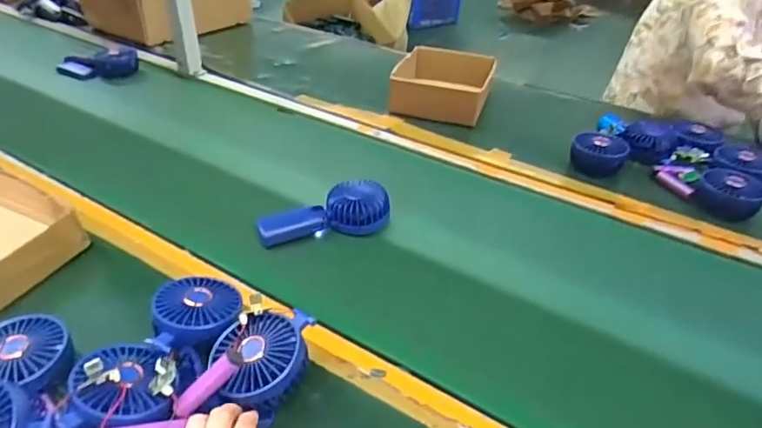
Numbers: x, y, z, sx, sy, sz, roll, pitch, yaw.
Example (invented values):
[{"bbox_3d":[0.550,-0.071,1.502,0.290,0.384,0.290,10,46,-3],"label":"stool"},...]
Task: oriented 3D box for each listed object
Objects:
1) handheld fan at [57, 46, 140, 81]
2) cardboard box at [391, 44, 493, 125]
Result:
[{"bbox_3d":[-0.633,-0.337,1.202,0.180,0.055,0.091,6,35,5],"label":"handheld fan"},{"bbox_3d":[0.130,-0.270,1.131,0.189,0.070,0.217,10,36,12],"label":"cardboard box"}]

